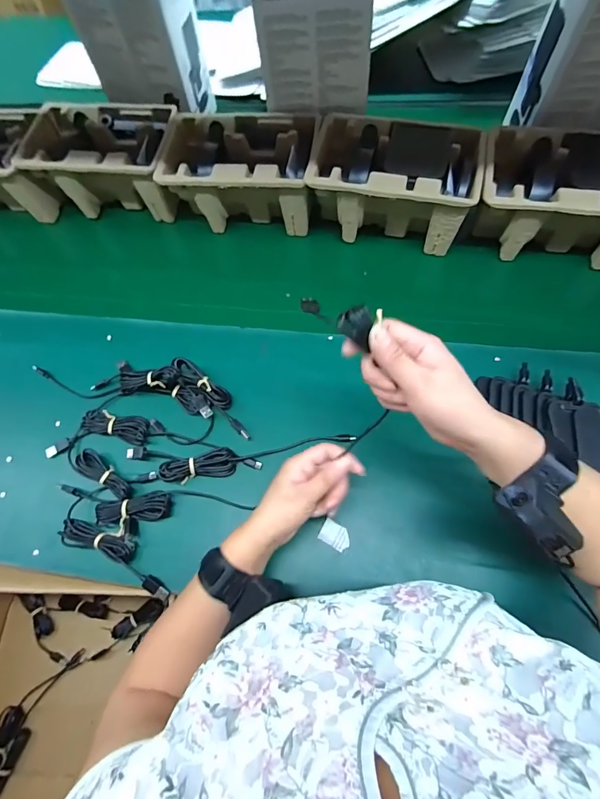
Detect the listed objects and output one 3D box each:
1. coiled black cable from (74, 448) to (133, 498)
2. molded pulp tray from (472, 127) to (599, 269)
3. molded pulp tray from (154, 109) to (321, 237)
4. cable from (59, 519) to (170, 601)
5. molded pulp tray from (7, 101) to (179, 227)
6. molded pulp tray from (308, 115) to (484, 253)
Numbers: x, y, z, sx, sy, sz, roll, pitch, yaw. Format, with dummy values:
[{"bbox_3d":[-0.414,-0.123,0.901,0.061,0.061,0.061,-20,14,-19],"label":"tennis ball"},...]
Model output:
[{"bbox_3d":[-0.241,0.092,0.478,0.091,0.019,0.029,30,70,13],"label":"coiled black cable"},{"bbox_3d":[0.354,-0.271,0.528,0.226,0.105,0.145,8,67,5],"label":"molded pulp tray"},{"bbox_3d":[-0.086,-0.345,0.600,0.226,0.104,0.145,6,67,4],"label":"molded pulp tray"},{"bbox_3d":[-0.208,0.177,0.442,0.145,0.022,0.036,23,69,11],"label":"cable"},{"bbox_3d":[-0.321,-0.384,0.636,0.256,0.109,0.150,7,67,4],"label":"molded pulp tray"},{"bbox_3d":[0.131,-0.309,0.563,0.228,0.104,0.141,11,67,6],"label":"molded pulp tray"}]

